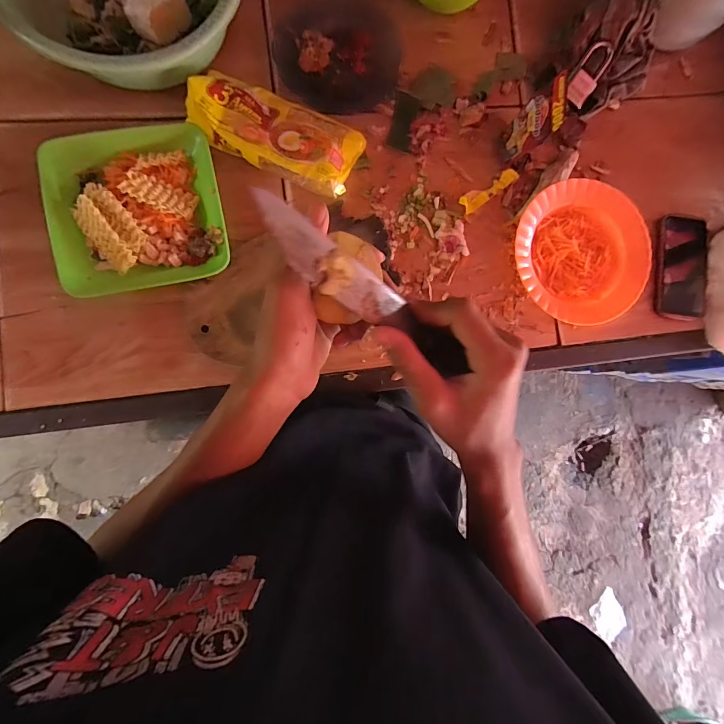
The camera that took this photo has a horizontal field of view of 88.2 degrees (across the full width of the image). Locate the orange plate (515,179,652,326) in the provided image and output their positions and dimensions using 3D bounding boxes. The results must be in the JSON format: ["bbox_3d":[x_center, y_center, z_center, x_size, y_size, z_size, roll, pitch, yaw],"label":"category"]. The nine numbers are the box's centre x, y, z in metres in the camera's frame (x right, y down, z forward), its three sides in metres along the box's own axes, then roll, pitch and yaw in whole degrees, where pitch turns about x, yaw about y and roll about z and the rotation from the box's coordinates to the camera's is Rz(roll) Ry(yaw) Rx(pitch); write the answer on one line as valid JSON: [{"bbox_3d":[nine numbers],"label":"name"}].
[{"bbox_3d":[0.337,-0.167,0.583,0.208,0.041,0.209,0,89,-7],"label":"orange plate"}]

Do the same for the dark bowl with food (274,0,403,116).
[{"bbox_3d":[-0.034,-0.459,0.558,0.179,0.035,0.158,-12,90,-7],"label":"dark bowl with food"}]

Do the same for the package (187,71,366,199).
[{"bbox_3d":[-0.117,-0.328,0.530,0.231,0.059,0.116,22,86,-6],"label":"package"}]

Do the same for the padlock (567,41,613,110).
[{"bbox_3d":[0.360,-0.455,0.592,0.042,0.014,0.088,23,107,-5],"label":"padlock"}]

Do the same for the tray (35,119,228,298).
[{"bbox_3d":[-0.307,-0.212,0.515,0.217,0.032,0.215,-13,91,-7],"label":"tray"}]

